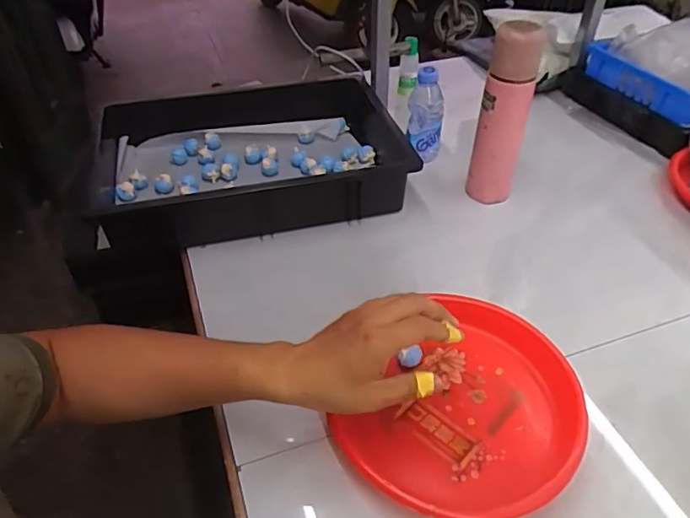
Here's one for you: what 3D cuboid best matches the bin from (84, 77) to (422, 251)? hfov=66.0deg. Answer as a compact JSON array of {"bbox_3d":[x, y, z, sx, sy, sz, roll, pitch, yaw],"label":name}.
[{"bbox_3d":[-0.147,-0.155,0.836,0.477,0.095,0.307,-10,42,-9],"label":"bin"}]

